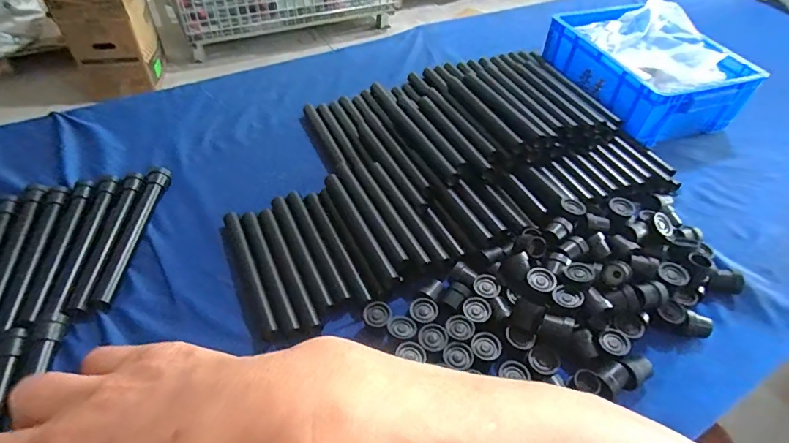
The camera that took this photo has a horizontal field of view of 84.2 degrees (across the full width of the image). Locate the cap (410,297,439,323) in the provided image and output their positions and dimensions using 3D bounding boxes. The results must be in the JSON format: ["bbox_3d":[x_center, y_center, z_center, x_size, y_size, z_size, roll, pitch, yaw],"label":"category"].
[{"bbox_3d":[0.038,0.114,0.562,0.031,0.012,0.035,-29,55,-25],"label":"cap"}]

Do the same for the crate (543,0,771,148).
[{"bbox_3d":[0.509,-0.315,0.889,0.272,0.125,0.322,-12,50,-13],"label":"crate"}]

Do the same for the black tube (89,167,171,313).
[{"bbox_3d":[-0.384,0.016,0.643,0.033,0.027,0.250,2,48,-1],"label":"black tube"}]

